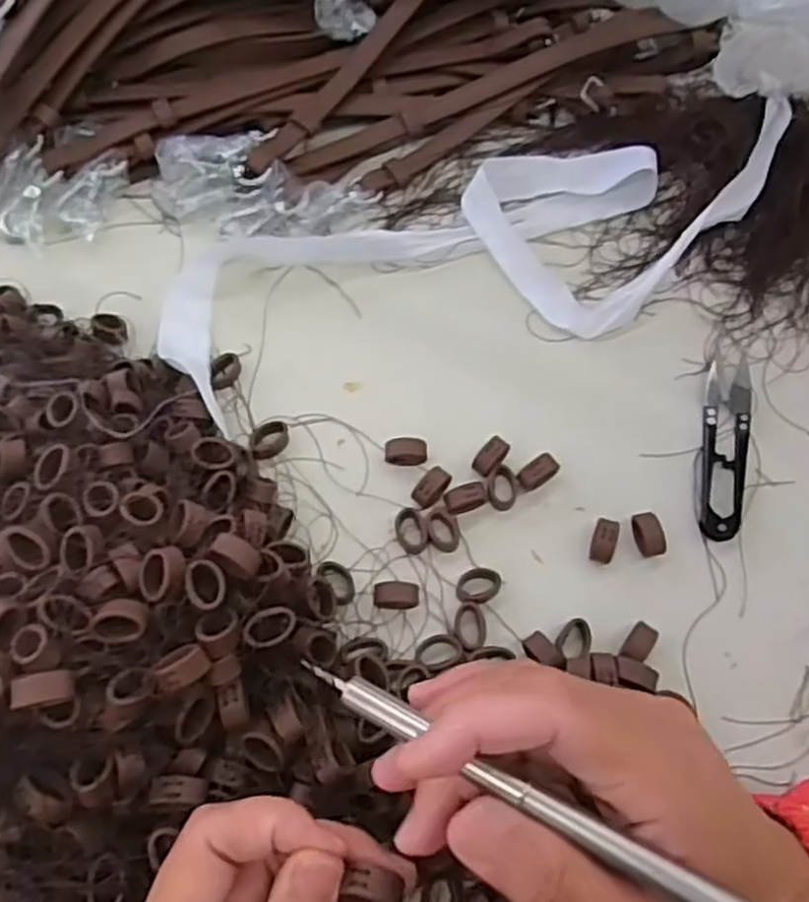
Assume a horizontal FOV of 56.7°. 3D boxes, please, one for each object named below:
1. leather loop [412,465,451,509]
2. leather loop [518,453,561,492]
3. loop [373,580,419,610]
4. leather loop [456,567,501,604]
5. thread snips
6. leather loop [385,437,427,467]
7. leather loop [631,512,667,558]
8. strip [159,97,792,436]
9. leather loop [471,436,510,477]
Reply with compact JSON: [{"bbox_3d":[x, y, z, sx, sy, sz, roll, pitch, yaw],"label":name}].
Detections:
[{"bbox_3d":[0.013,0.017,0.366,0.012,0.008,0.022,36,71,15],"label":"leather loop"},{"bbox_3d":[0.066,0.010,0.369,0.019,0.010,0.012,-35,70,-14],"label":"leather loop"},{"bbox_3d":[-0.004,0.067,0.348,0.021,0.009,0.012,4,66,2],"label":"loop"},{"bbox_3d":[0.035,0.062,0.350,0.021,0.008,0.016,-29,69,-12],"label":"leather loop"},{"bbox_3d":[0.162,-0.002,0.379,0.022,0.007,0.097,12,66,5],"label":"thread snips"},{"bbox_3d":[0.001,0.000,0.376,0.021,0.005,0.014,-5,66,-2],"label":"leather loop"},{"bbox_3d":[0.115,0.039,0.354,0.010,0.014,0.022,-7,66,-3],"label":"leather loop"},{"bbox_3d":[0.046,-0.115,0.412,0.369,0.035,0.121,-15,67,-6],"label":"strip"},{"bbox_3d":[0.043,0.002,0.373,0.012,0.009,0.023,34,70,14],"label":"leather loop"}]

